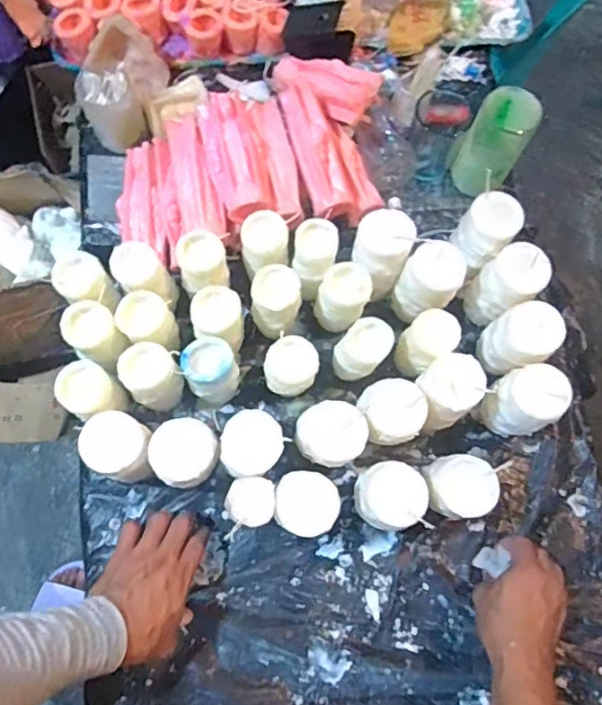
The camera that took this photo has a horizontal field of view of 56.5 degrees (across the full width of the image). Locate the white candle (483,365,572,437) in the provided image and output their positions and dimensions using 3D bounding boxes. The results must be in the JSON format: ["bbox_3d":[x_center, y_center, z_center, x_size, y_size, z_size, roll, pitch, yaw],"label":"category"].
[{"bbox_3d":[0.240,0.053,0.602,0.064,0.092,0.060,1,73,-2],"label":"white candle"}]

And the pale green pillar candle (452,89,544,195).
[{"bbox_3d":[0.235,-0.254,0.702,0.080,0.116,0.067,28,74,6],"label":"pale green pillar candle"}]

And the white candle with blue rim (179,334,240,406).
[{"bbox_3d":[-0.095,0.021,0.604,0.051,0.099,0.053,1,73,-2],"label":"white candle with blue rim"}]

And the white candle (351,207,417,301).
[{"bbox_3d":[0.088,-0.110,0.649,0.066,0.093,0.074,21,73,4],"label":"white candle"}]

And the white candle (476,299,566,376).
[{"bbox_3d":[0.239,-0.012,0.624,0.066,0.093,0.067,-33,77,-11],"label":"white candle"}]

